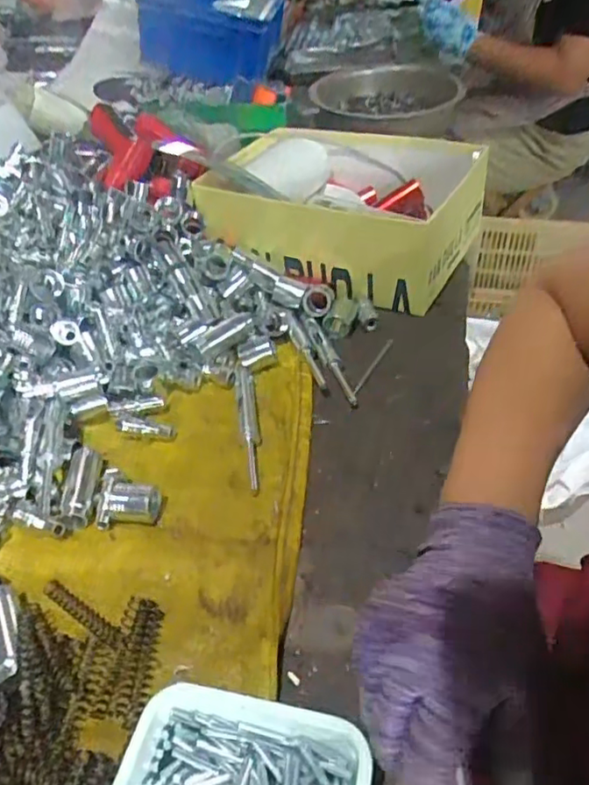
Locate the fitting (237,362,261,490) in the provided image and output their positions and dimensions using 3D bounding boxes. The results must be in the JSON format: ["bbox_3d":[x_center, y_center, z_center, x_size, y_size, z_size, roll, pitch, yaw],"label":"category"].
[{"bbox_3d":[-0.041,0.025,0.532,0.015,0.013,0.149,-9,43,-3],"label":"fitting"}]

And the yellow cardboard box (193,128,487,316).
[{"bbox_3d":[0.052,-0.212,0.700,0.287,0.116,0.216,19,48,24],"label":"yellow cardboard box"}]

